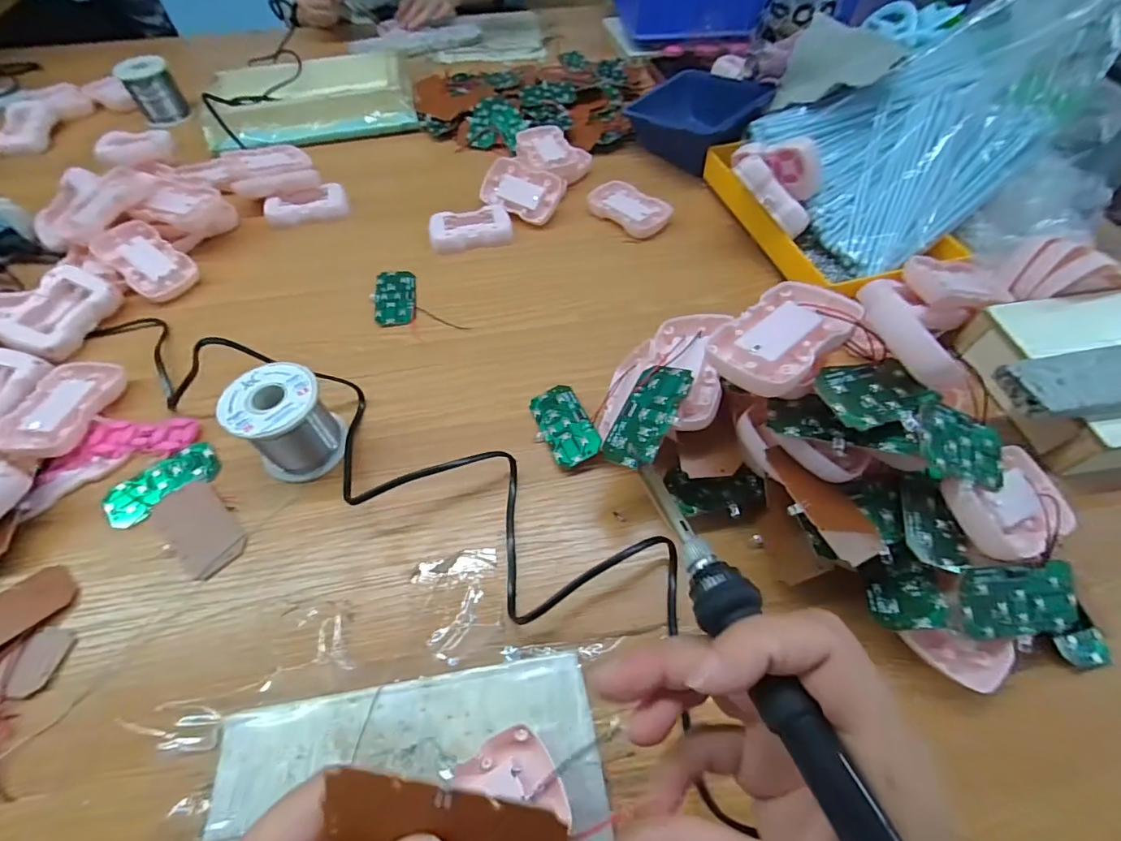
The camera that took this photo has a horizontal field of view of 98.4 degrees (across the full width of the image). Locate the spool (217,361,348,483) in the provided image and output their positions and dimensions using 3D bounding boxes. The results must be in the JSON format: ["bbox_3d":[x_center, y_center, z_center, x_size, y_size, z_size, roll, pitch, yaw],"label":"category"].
[{"bbox_3d":[-0.195,0.001,0.346,0.058,0.061,0.060,0,57,0],"label":"spool"}]

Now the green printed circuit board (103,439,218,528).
[{"bbox_3d":[-0.291,0.045,0.353,0.076,0.004,0.039,-39,65,-22],"label":"green printed circuit board"}]

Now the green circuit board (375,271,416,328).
[{"bbox_3d":[-0.158,-0.119,0.466,0.037,0.005,0.078,-8,57,-4],"label":"green circuit board"}]

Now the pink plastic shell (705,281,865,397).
[{"bbox_3d":[0.129,-0.051,0.281,0.092,0.018,0.054,-37,64,-21],"label":"pink plastic shell"}]

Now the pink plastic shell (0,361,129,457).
[{"bbox_3d":[-0.388,-0.013,0.377,0.051,0.021,0.084,1,57,1],"label":"pink plastic shell"}]

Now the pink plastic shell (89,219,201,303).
[{"bbox_3d":[-0.400,-0.154,0.471,0.093,0.014,0.054,38,65,3],"label":"pink plastic shell"}]

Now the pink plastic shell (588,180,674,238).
[{"bbox_3d":[0.076,-0.233,0.535,0.091,0.013,0.055,38,65,22],"label":"pink plastic shell"}]

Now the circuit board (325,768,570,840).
[{"bbox_3d":[-0.034,0.125,0.146,0.072,0.008,0.035,17,102,-5],"label":"circuit board"}]

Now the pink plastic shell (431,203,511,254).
[{"bbox_3d":[-0.095,-0.204,0.512,0.085,0.015,0.056,-11,58,-7],"label":"pink plastic shell"}]

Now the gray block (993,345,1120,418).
[{"bbox_3d":[0.394,-0.030,0.336,0.160,0.019,0.051,-8,57,-4],"label":"gray block"}]

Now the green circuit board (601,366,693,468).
[{"bbox_3d":[0.055,-0.004,0.306,0.036,0.004,0.073,15,68,38],"label":"green circuit board"}]

